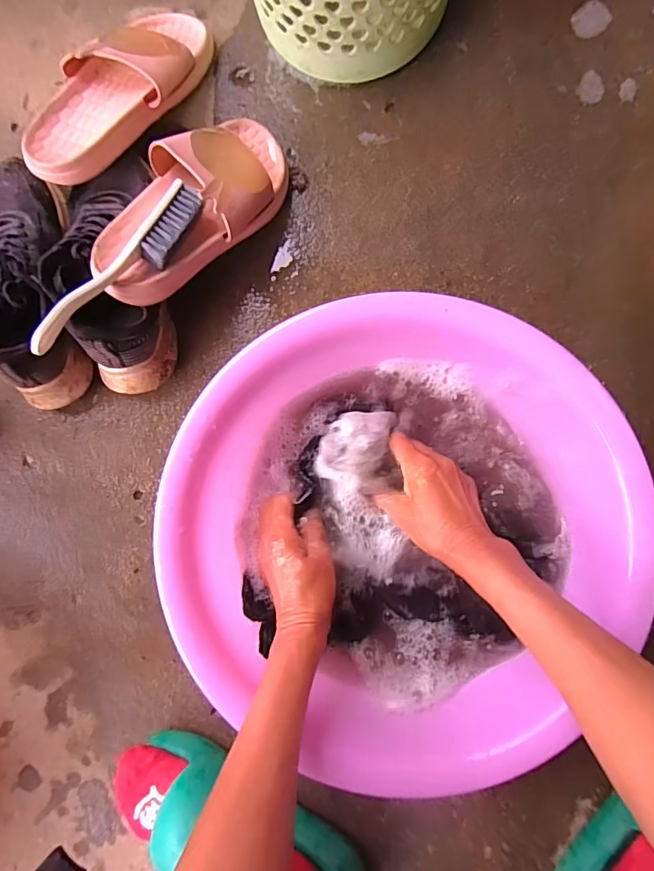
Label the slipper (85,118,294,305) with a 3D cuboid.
[{"bbox_3d":[-0.125,-0.225,0.462,0.095,0.058,0.237,36,74,5],"label":"slipper"}]

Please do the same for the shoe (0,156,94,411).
[{"bbox_3d":[-0.310,-0.158,0.487,0.089,0.088,0.248,-9,86,4],"label":"shoe"}]

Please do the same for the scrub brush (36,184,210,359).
[{"bbox_3d":[-0.179,-0.146,0.411,0.037,0.028,0.195,39,74,5],"label":"scrub brush"}]

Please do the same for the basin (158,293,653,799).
[{"bbox_3d":[0.063,0.074,0.429,0.356,0.127,0.354,0,87,4],"label":"basin"}]

